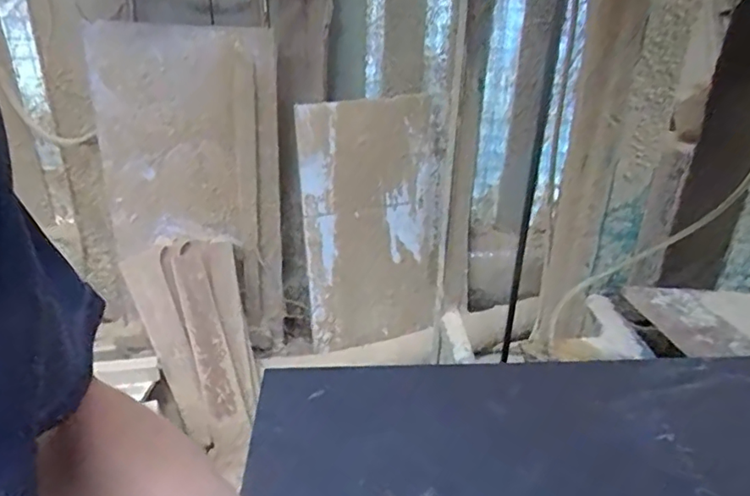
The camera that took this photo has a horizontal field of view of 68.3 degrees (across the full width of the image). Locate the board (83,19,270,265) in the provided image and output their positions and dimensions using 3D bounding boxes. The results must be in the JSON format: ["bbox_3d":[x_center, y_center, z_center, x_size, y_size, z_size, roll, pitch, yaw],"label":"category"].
[{"bbox_3d":[-0.469,-0.258,1.358,0.422,0.538,0.048,0,18,-8],"label":"board"}]

